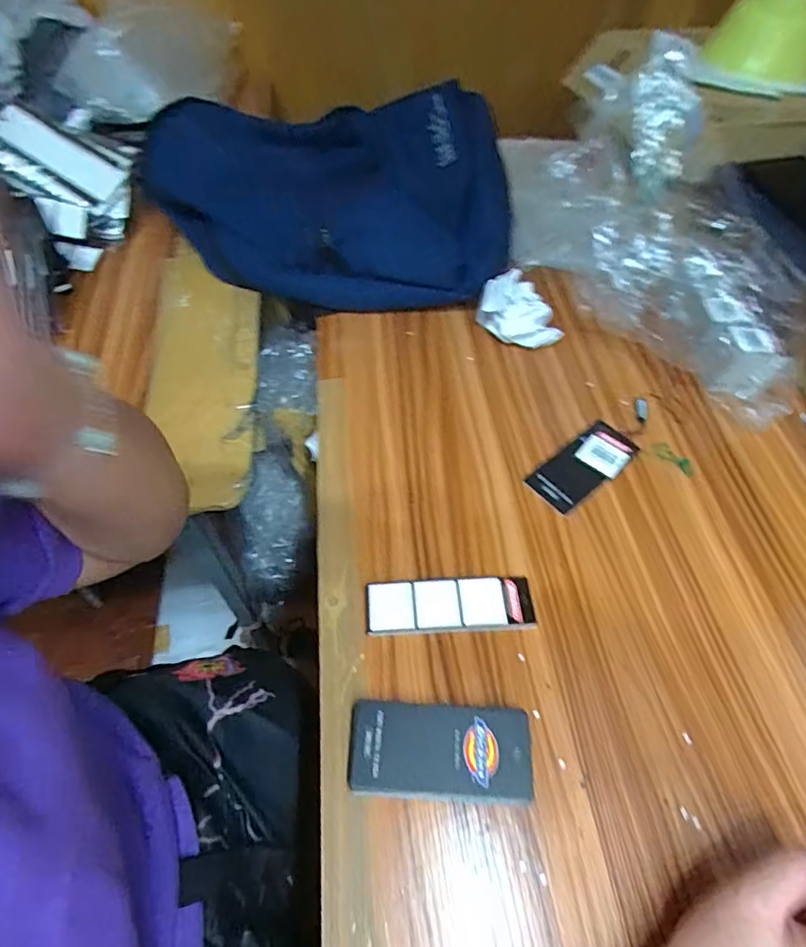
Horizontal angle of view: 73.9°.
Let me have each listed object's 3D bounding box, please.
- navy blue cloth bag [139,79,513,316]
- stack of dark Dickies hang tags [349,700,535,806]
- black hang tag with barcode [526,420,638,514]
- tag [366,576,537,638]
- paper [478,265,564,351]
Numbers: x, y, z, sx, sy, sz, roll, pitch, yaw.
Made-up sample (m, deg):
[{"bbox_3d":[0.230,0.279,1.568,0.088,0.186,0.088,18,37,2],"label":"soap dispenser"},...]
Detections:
[{"bbox_3d":[-0.086,-0.336,0.632,0.428,0.108,0.294,13,55,8],"label":"navy blue cloth bag"},{"bbox_3d":[0.023,0.172,0.333,0.108,0.017,0.053,3,55,1],"label":"stack of dark Dickies hang tags"},{"bbox_3d":[0.159,-0.008,0.471,0.108,0.004,0.047,-34,62,-22],"label":"black hang tag with barcode"},{"bbox_3d":[0.034,0.095,0.388,0.119,0.004,0.040,-2,57,-3],"label":"tag"},{"bbox_3d":[0.121,-0.167,0.552,0.070,0.053,0.077,-30,60,-21],"label":"paper"}]

